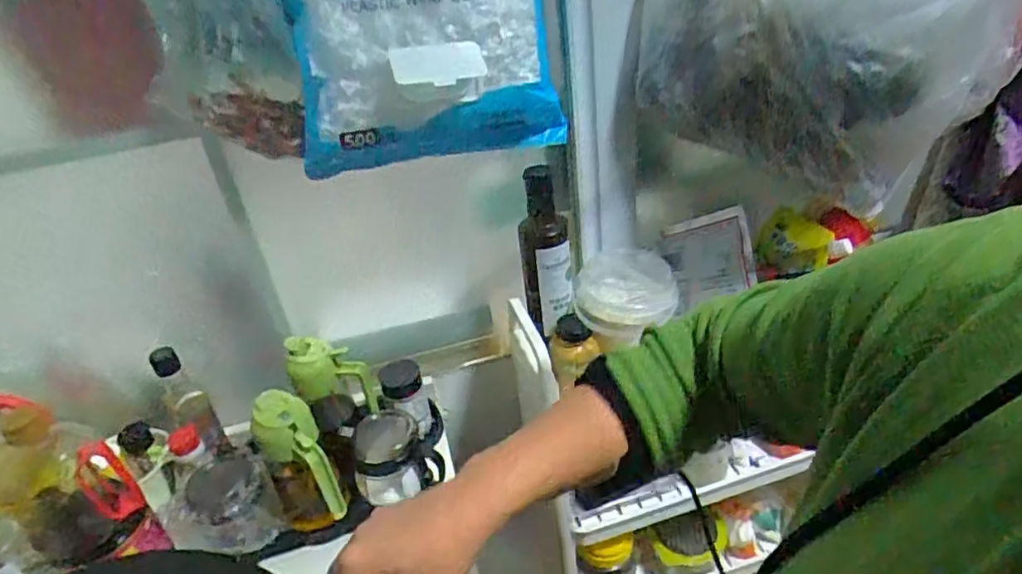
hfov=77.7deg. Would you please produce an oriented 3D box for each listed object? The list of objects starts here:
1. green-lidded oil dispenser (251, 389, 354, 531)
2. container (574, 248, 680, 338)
[{"bbox_3d":[-0.222,0.190,0.697,0.081,0.156,0.068,0,34,11],"label":"green-lidded oil dispenser"},{"bbox_3d":[0.136,0.004,0.755,0.122,0.050,0.121,-6,33,3],"label":"container"}]

